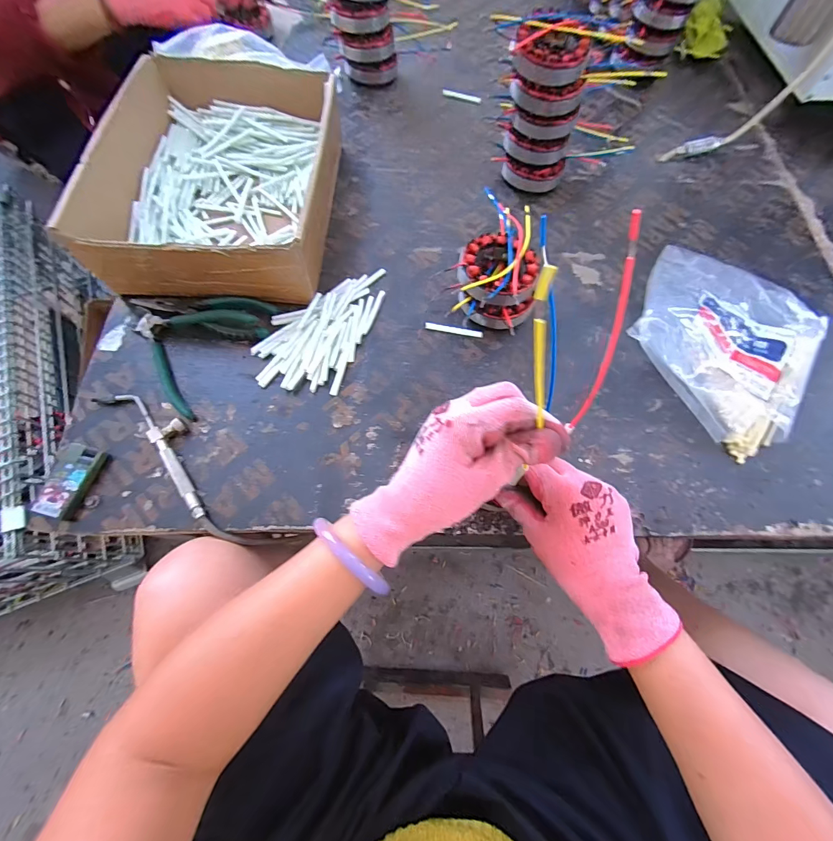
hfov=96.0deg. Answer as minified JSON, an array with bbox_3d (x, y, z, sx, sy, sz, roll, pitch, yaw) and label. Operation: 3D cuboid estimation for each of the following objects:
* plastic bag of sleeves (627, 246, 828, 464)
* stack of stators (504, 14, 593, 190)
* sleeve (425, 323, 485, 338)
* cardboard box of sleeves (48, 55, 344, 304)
[{"bbox_3d":[0.356,-0.107,0.421,0.200,0.066,0.249,37,70,13],"label":"plastic bag of sleeves"},{"bbox_3d":[0.161,-0.396,0.483,0.101,0.158,0.074,22,68,7],"label":"stack of stators"},{"bbox_3d":[0.045,-0.108,0.447,0.068,0.004,0.009,10,67,2],"label":"sleeve"},{"bbox_3d":[-0.228,-0.303,0.466,0.243,0.094,0.337,2,68,-1],"label":"cardboard box of sleeves"}]

